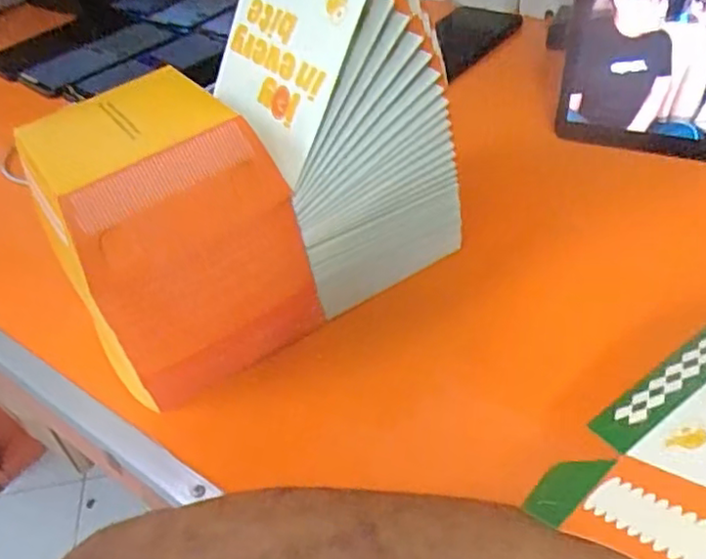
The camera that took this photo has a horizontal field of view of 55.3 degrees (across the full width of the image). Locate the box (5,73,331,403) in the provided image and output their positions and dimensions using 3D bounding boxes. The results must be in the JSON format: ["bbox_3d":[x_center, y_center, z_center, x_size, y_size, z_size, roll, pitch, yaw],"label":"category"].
[{"bbox_3d":[-0.098,-0.018,0.357,0.120,0.135,0.095,-30,48,-23],"label":"box"}]

